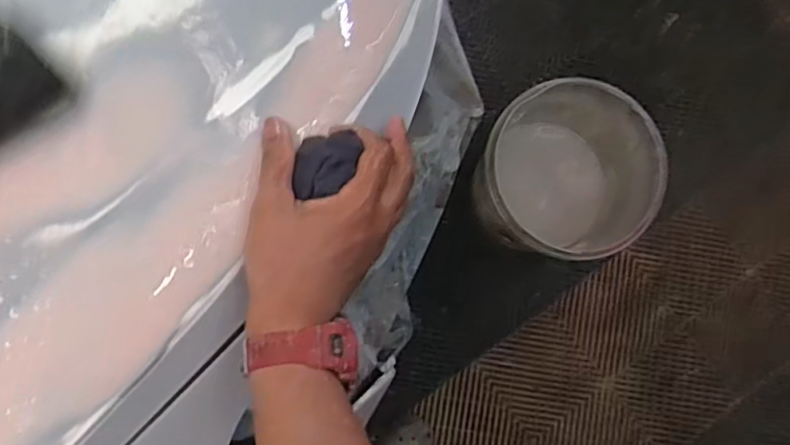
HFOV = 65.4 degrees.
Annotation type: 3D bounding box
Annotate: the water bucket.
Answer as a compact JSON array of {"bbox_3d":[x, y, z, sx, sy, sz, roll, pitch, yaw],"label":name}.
[{"bbox_3d":[0.298,-0.078,1.175,0.287,0.318,0.303,-29,88,-6],"label":"water bucket"}]

